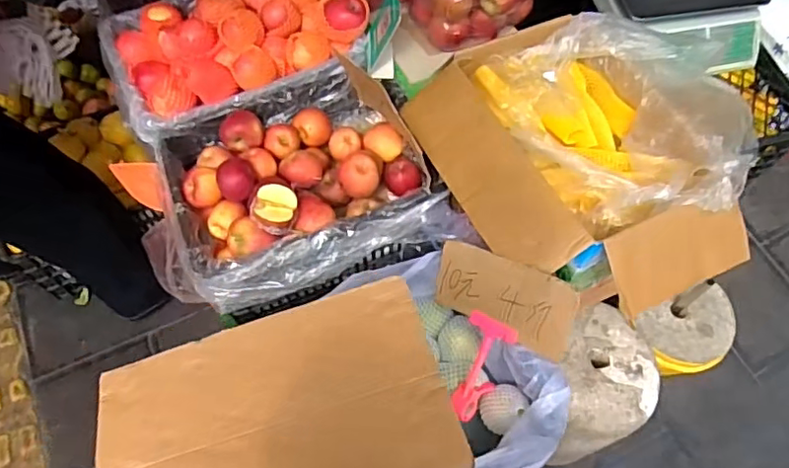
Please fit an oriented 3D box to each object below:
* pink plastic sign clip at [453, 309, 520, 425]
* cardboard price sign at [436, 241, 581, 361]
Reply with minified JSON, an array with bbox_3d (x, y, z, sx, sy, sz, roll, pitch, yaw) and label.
[{"bbox_3d":[0.137,0.215,0.935,0.076,0.053,0.169,19,96,8],"label":"pink plastic sign clip"},{"bbox_3d":[0.169,0.097,0.918,0.240,0.011,0.115,24,103,36],"label":"cardboard price sign"}]

